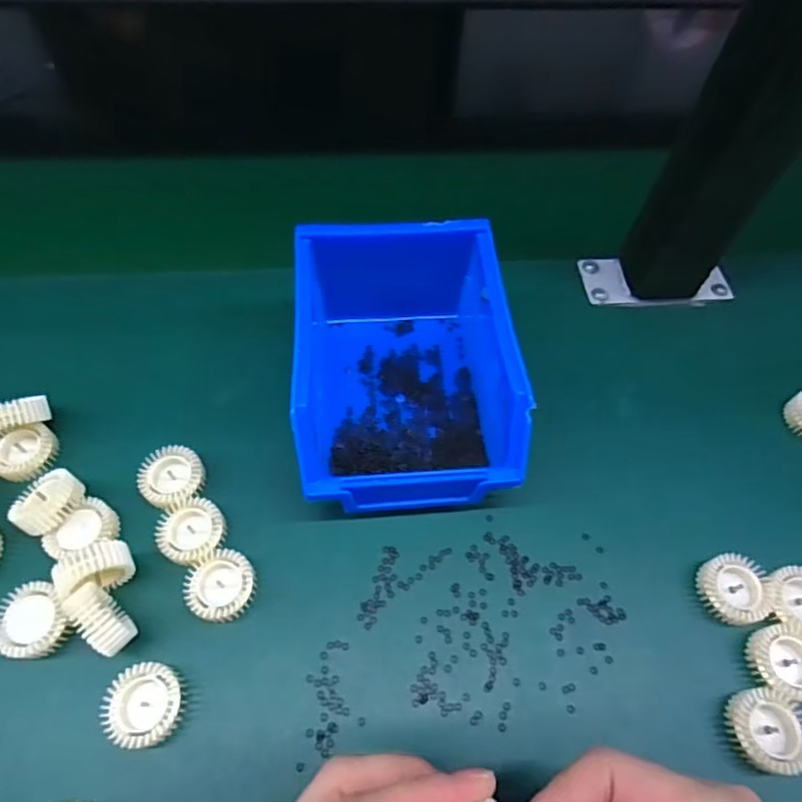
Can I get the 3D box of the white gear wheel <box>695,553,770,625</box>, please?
[{"bbox_3d":[0.164,0.092,0.273,0.031,0.012,0.031,2,59,-3],"label":"white gear wheel"}]

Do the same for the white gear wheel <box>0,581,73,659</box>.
[{"bbox_3d":[-0.167,0.099,0.251,0.029,0.013,0.031,2,59,-3],"label":"white gear wheel"}]

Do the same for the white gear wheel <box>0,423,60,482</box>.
[{"bbox_3d":[-0.201,0.028,0.296,0.031,0.016,0.027,-10,60,-9],"label":"white gear wheel"}]

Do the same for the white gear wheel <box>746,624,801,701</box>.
[{"bbox_3d":[0.177,0.119,0.254,0.029,0.011,0.031,2,59,-3],"label":"white gear wheel"}]

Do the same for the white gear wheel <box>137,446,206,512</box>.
[{"bbox_3d":[-0.119,0.039,0.290,0.031,0.010,0.031,2,59,-3],"label":"white gear wheel"}]

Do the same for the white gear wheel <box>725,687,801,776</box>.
[{"bbox_3d":[0.160,0.142,0.241,0.030,0.012,0.031,2,59,-3],"label":"white gear wheel"}]

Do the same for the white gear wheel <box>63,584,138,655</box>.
[{"bbox_3d":[-0.132,0.097,0.246,0.030,0.023,0.015,41,65,20],"label":"white gear wheel"}]

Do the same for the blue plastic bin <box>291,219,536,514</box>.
[{"bbox_3d":[0.000,-0.017,0.295,0.102,0.073,0.137,-3,59,-6],"label":"blue plastic bin"}]

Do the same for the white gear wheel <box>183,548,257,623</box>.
[{"bbox_3d":[-0.085,0.088,0.265,0.030,0.012,0.030,2,59,-3],"label":"white gear wheel"}]

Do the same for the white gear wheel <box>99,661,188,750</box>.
[{"bbox_3d":[-0.110,0.130,0.239,0.030,0.017,0.029,2,59,-3],"label":"white gear wheel"}]

